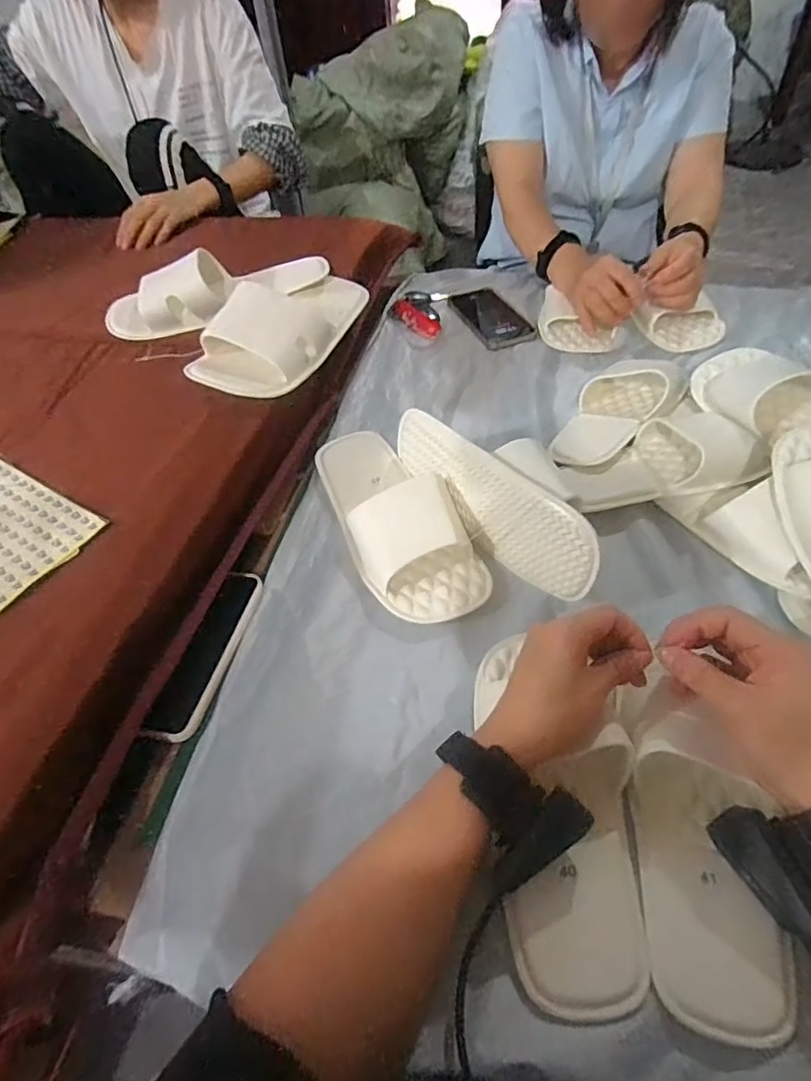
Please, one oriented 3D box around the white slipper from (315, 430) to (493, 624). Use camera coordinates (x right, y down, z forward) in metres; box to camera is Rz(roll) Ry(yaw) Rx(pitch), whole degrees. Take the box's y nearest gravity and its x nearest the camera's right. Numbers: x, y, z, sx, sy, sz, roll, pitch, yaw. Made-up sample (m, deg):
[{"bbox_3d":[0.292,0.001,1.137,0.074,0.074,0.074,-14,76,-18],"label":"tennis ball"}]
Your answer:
[{"bbox_3d":[-0.012,-0.031,0.561,0.110,0.047,0.260,-21,53,-13],"label":"white slipper"}]

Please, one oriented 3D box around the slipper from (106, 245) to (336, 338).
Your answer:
[{"bbox_3d":[-0.231,-0.311,0.686,0.260,0.077,0.090,-23,54,-21],"label":"slipper"}]

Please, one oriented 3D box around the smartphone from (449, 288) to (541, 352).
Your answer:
[{"bbox_3d":[0.127,-0.335,0.829,0.082,0.014,0.165,-18,51,-10],"label":"smartphone"}]

